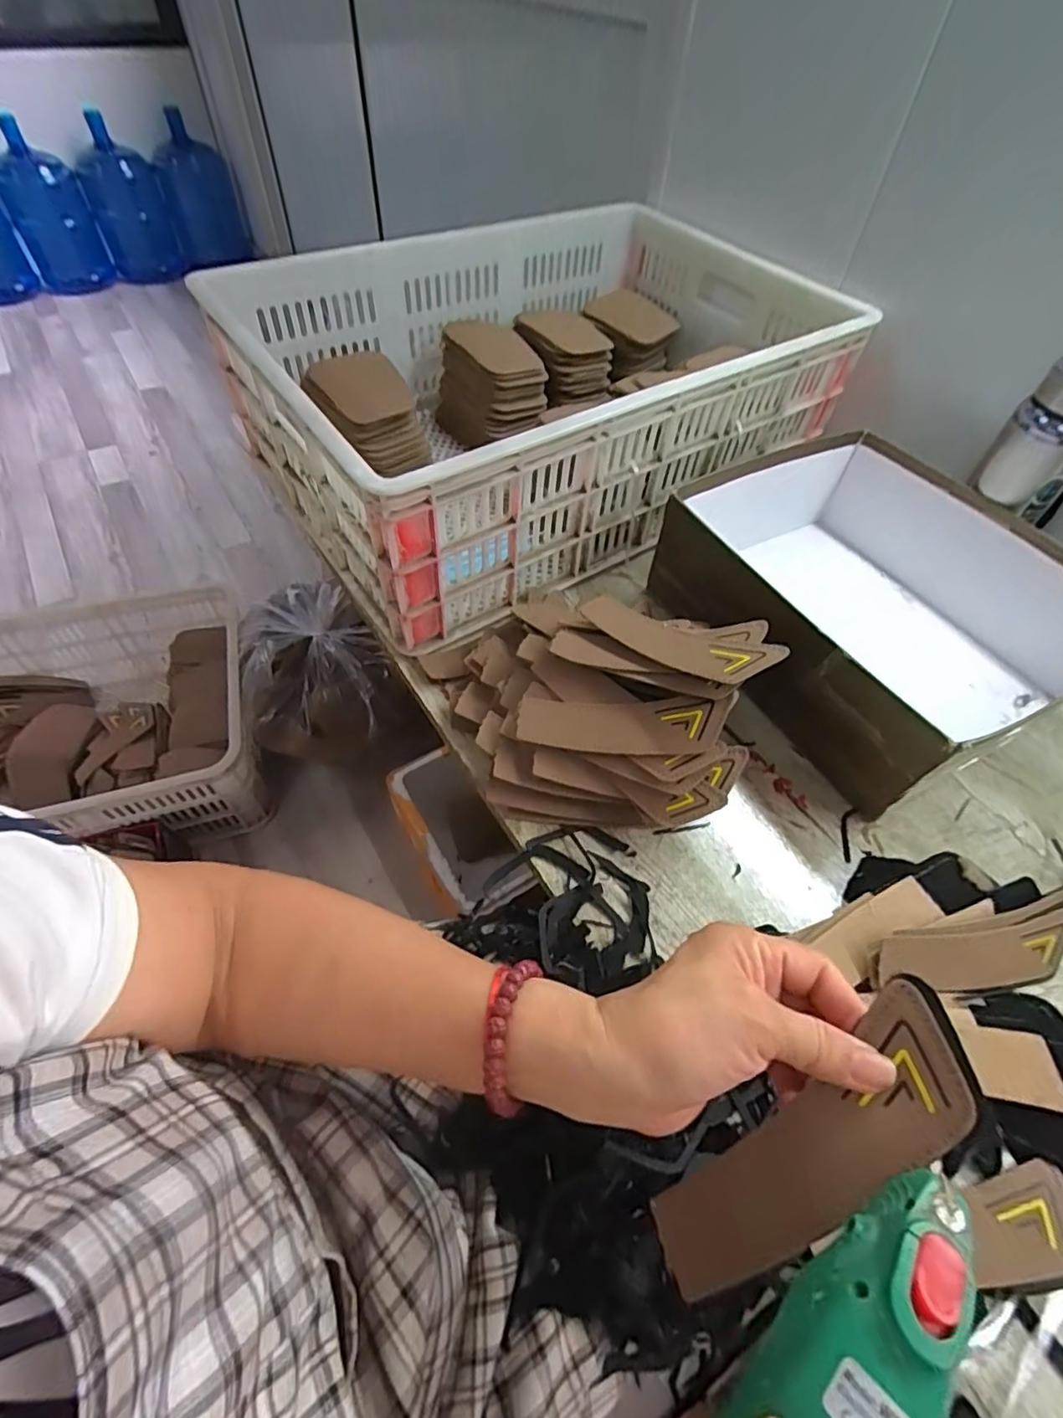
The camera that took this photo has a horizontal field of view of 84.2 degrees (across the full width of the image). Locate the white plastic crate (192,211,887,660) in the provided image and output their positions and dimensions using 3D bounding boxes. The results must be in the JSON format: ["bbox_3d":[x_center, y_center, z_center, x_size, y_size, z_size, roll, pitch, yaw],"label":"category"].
[{"bbox_3d":[0.009,-0.393,0.700,0.624,0.189,0.486,-28,59,-22],"label":"white plastic crate"}]

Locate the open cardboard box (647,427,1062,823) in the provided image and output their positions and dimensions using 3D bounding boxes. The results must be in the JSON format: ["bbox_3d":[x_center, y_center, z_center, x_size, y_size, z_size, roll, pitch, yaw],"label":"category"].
[{"bbox_3d":[0.319,-0.109,0.562,0.297,0.114,0.318,-24,58,-20],"label":"open cardboard box"}]

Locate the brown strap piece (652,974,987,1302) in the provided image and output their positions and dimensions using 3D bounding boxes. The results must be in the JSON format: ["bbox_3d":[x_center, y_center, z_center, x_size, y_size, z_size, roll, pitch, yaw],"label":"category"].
[{"bbox_3d":[0.111,0.177,0.233,0.154,0.008,0.045,-48,39,8],"label":"brown strap piece"}]

